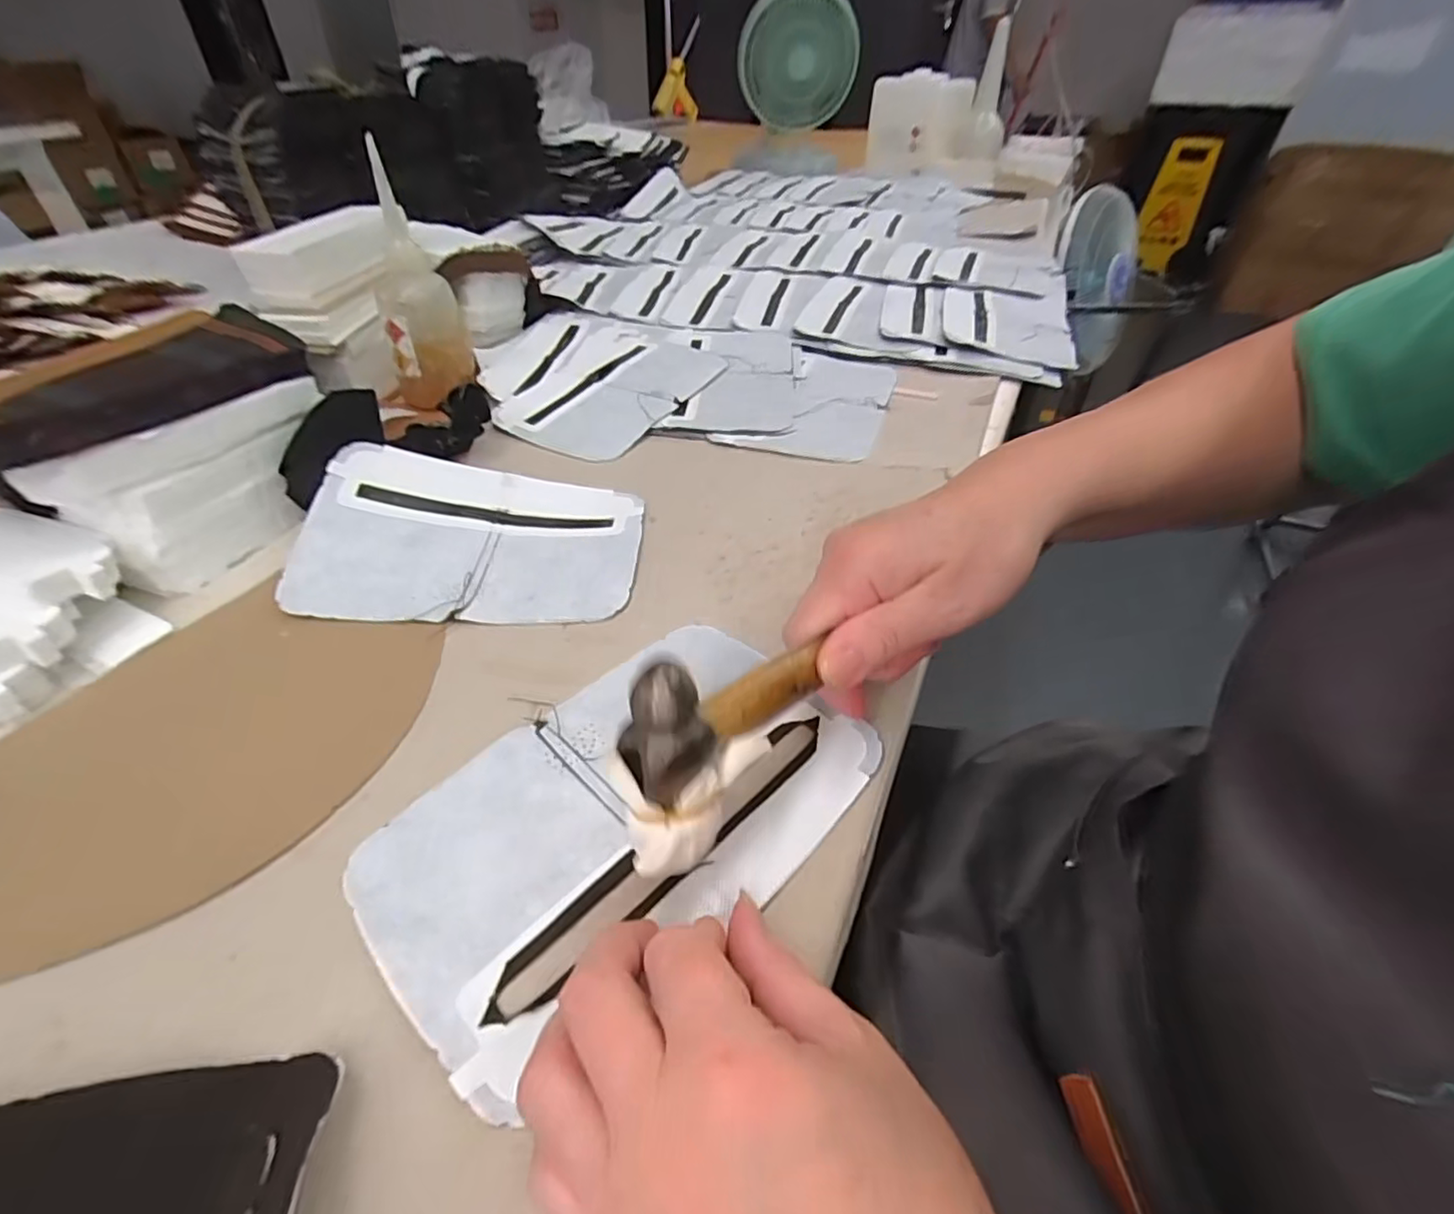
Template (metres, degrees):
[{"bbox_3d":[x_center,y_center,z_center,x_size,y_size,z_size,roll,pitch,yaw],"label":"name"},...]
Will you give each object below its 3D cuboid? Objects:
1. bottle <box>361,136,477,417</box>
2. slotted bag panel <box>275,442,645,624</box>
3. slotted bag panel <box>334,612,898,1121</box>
[{"bbox_3d":[-0.242,-0.241,0.495,0.062,0.151,0.045,-17,46,-18],"label":"bottle"},{"bbox_3d":[-0.150,-0.048,0.385,0.194,0.027,0.131,0,43,-1],"label":"slotted bag panel"},{"bbox_3d":[-0.039,0.080,0.262,0.130,0.006,0.193,30,50,32],"label":"slotted bag panel"}]

